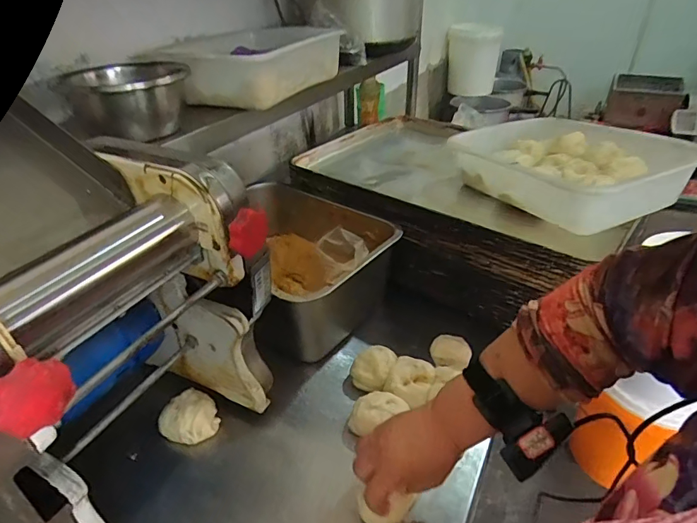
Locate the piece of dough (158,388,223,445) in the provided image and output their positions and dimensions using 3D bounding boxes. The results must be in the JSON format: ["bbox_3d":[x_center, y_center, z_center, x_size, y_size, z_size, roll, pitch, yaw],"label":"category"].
[{"bbox_3d":[-0.212,0.210,0.585,0.068,0.042,0.066,-2,34,1],"label":"piece of dough"}]

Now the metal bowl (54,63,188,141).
[{"bbox_3d":[-0.340,-0.244,0.682,0.130,0.089,0.162,8,35,15],"label":"metal bowl"}]

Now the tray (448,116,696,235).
[{"bbox_3d":[0.356,-0.165,0.745,0.283,0.087,0.341,-17,37,-21],"label":"tray"}]

